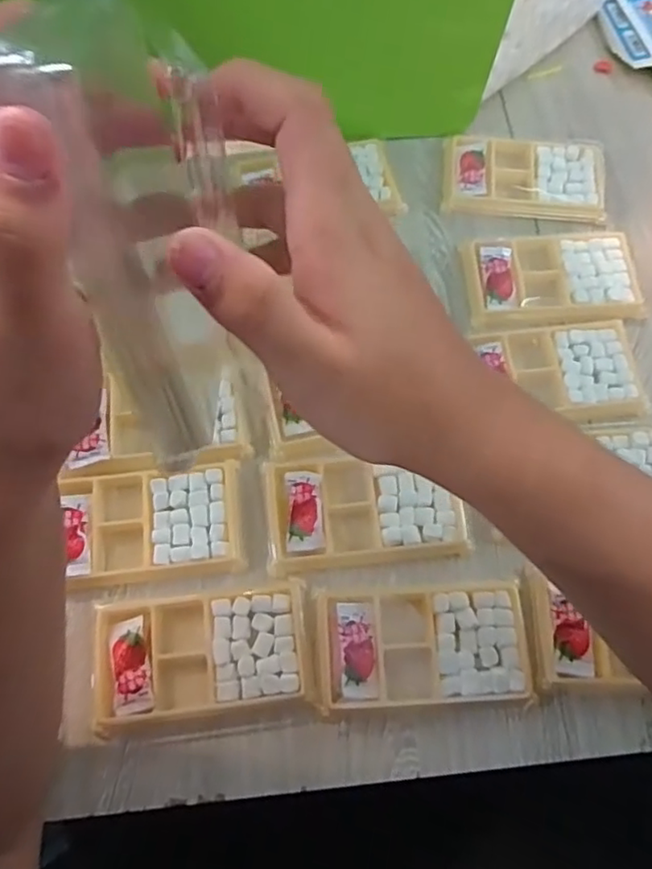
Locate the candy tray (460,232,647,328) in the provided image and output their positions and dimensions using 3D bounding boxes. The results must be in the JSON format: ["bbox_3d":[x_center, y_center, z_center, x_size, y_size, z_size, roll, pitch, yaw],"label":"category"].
[{"bbox_3d":[0.179,-0.125,0.486,0.133,0.012,0.078,-1,70,-1],"label":"candy tray"}]

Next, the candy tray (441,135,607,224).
[{"bbox_3d":[0.169,-0.219,0.523,0.134,0.012,0.077,7,70,2],"label":"candy tray"}]

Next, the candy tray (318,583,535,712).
[{"bbox_3d":[0.062,0.135,0.392,0.131,0.012,0.071,-3,70,-2],"label":"candy tray"}]

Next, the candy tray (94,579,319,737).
[{"bbox_3d":[-0.077,0.137,0.389,0.135,0.016,0.075,-8,70,-4],"label":"candy tray"}]

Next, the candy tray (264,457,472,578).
[{"bbox_3d":[0.027,0.052,0.421,0.133,0.016,0.075,-4,70,-2],"label":"candy tray"}]

